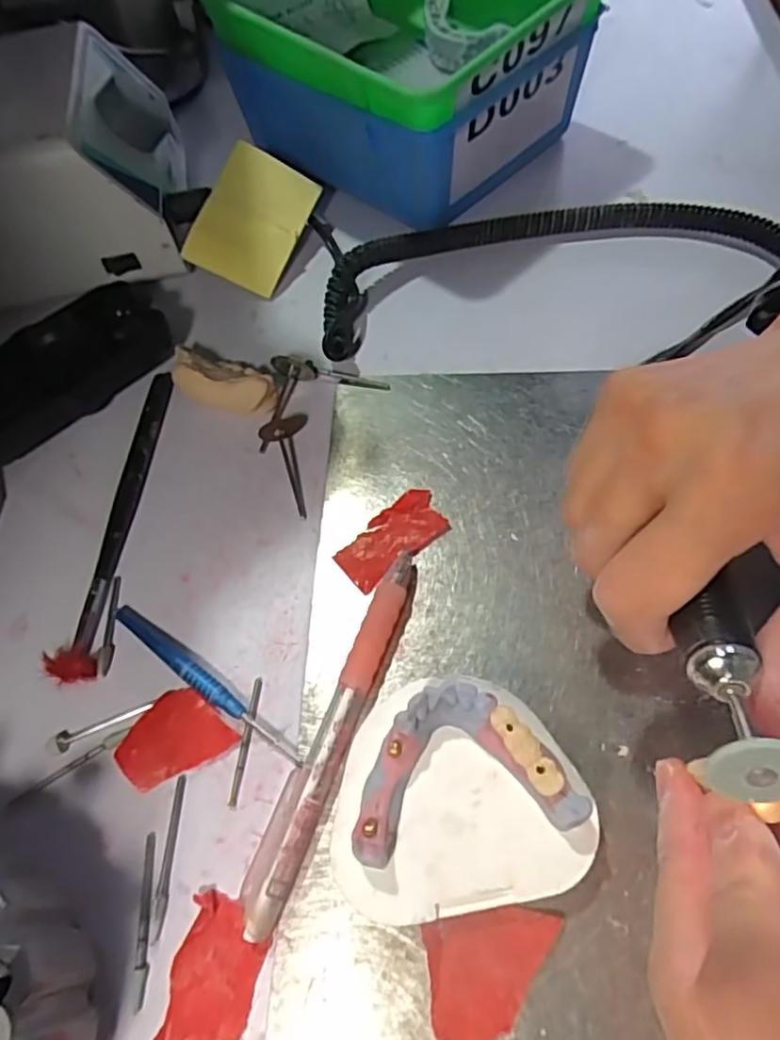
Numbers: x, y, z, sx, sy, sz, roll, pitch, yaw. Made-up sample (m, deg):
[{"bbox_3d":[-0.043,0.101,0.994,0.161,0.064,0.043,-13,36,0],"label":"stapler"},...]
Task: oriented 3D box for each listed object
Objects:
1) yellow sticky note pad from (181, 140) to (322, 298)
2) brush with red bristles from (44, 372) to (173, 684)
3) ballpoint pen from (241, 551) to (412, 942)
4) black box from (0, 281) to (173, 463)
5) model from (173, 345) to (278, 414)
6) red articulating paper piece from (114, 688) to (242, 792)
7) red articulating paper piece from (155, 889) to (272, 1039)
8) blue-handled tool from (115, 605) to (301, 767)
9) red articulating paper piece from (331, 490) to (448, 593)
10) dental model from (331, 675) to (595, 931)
[{"bbox_3d":[-0.072,-0.161,0.337,0.049,0.007,0.071,23,81,-12],"label":"yellow sticky note pad"},{"bbox_3d":[-0.117,-0.003,0.274,0.017,0.009,0.147,2,61,5],"label":"brush with red bristles"},{"bbox_3d":[-0.019,0.071,0.222,0.015,0.013,0.130,18,64,14],"label":"ballpoint pen"},{"bbox_3d":[-0.158,-0.071,0.299,0.046,0.034,0.111,39,70,22],"label":"black box"},{"bbox_3d":[-0.076,-0.065,0.297,0.056,0.022,0.024,15,63,12],"label":"model"},{"bbox_3d":[-0.078,0.080,0.227,0.037,0.004,0.031,-41,66,-17],"label":"red articulating paper piece"},{"bbox_3d":[-0.054,0.140,0.191,0.027,0.005,0.043,11,62,10],"label":"red articulating paper piece"},{"bbox_3d":[-0.071,0.059,0.237,0.096,0.006,0.009,32,68,20],"label":"blue-handled tool"},{"bbox_3d":[0.001,0.007,0.258,0.047,0.004,0.024,-37,65,-15],"label":"red articulating paper piece"},{"bbox_3d":[0.020,0.084,0.197,0.076,0.031,0.065,-8,61,0],"label":"dental model"}]

